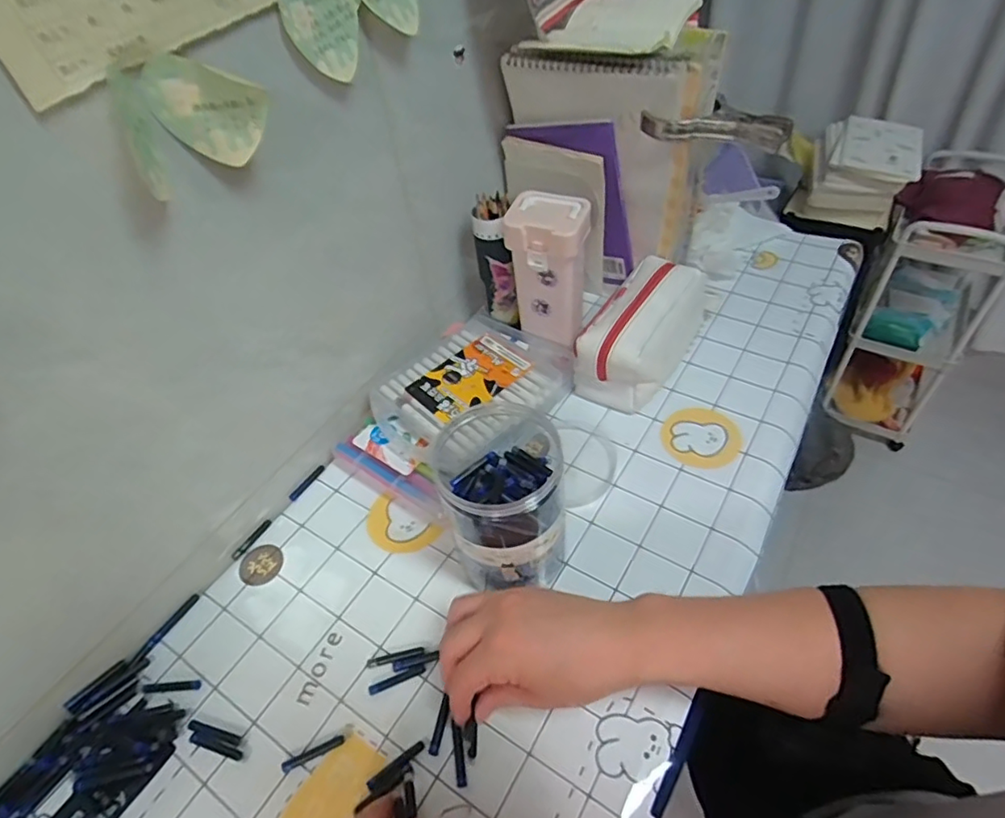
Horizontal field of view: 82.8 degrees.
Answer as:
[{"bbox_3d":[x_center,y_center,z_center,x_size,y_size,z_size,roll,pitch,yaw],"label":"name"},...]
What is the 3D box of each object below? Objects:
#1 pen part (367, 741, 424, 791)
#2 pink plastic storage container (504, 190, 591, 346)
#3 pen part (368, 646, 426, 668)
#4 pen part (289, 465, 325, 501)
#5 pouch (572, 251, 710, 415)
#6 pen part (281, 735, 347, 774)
[{"bbox_3d":[-0.077,0.259,0.414,0.044,0.004,0.011,-32,52,-21],"label":"pen part"},{"bbox_3d":[0.054,-0.151,0.639,0.079,0.155,0.061,14,50,18],"label":"pink plastic storage container"},{"bbox_3d":[-0.088,0.203,0.467,0.047,0.004,0.008,-13,47,-6],"label":"pen part"},{"bbox_3d":[-0.203,0.075,0.591,0.006,0.006,0.046,24,54,25],"label":"pen part"},{"bbox_3d":[0.162,-0.098,0.647,0.090,0.103,0.196,22,53,24],"label":"pouch"},{"bbox_3d":[-0.141,0.257,0.425,0.046,0.004,0.009,-21,49,-13],"label":"pen part"}]

